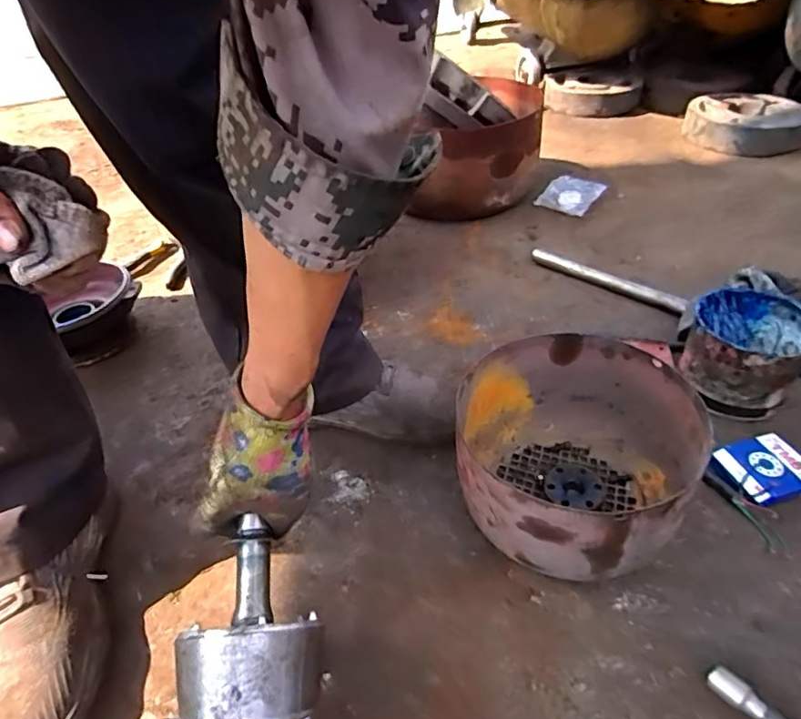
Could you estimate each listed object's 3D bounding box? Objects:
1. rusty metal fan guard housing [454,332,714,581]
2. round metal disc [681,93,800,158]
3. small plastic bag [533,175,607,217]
[{"bbox_3d":[0.154,0.089,0.516,0.203,0.133,0.215,-1,43,1],"label":"rusty metal fan guard housing"},{"bbox_3d":[0.783,-0.538,1.245,0.251,0.065,0.251,23,49,24],"label":"round metal disc"},{"bbox_3d":[0.329,-0.318,1.054,0.095,0.022,0.114,24,49,25],"label":"small plastic bag"}]

